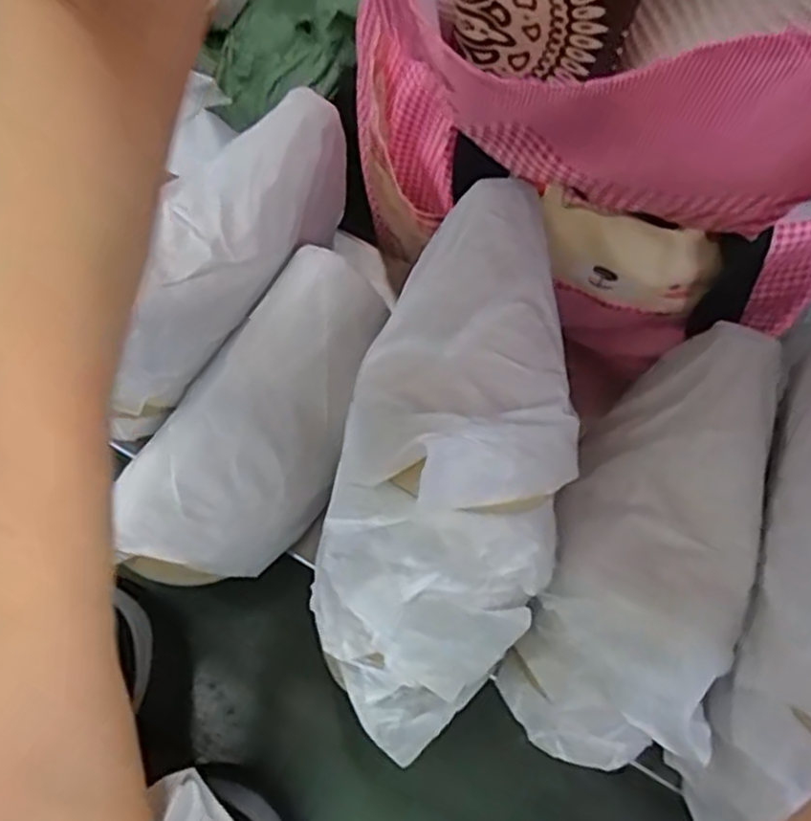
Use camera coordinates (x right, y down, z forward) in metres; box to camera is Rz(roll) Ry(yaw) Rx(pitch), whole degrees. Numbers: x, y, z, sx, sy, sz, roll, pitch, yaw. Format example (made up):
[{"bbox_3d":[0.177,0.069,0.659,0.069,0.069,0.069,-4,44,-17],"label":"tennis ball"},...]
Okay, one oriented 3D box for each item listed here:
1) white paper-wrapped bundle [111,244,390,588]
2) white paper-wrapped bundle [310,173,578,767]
[{"bbox_3d":[-0.085,0.009,0.456,0.098,0.060,0.207,37,74,-12],"label":"white paper-wrapped bundle"},{"bbox_3d":[0.022,0.005,0.347,0.100,0.114,0.263,13,57,5],"label":"white paper-wrapped bundle"}]

